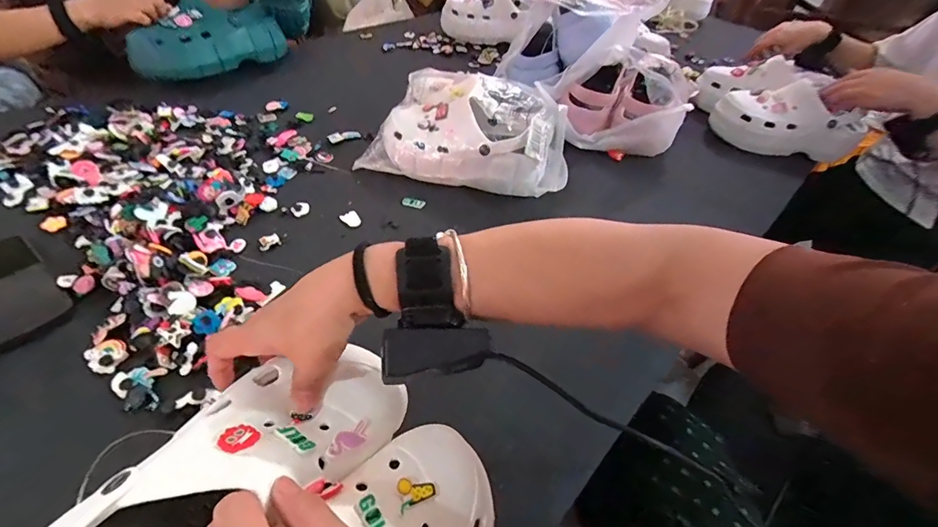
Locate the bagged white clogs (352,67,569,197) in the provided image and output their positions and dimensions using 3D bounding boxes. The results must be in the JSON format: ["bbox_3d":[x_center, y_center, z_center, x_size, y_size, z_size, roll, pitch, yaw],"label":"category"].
[{"bbox_3d":[0.010,-0.215,0.690,0.307,0.113,0.205,15,46,7],"label":"bagged white clogs"}]

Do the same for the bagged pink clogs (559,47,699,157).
[{"bbox_3d":[0.280,-0.306,0.759,0.224,0.158,0.190,12,46,4],"label":"bagged pink clogs"}]

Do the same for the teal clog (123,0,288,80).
[{"bbox_3d":[-0.469,-0.411,0.787,0.083,0.098,0.256,38,53,26],"label":"teal clog"}]

